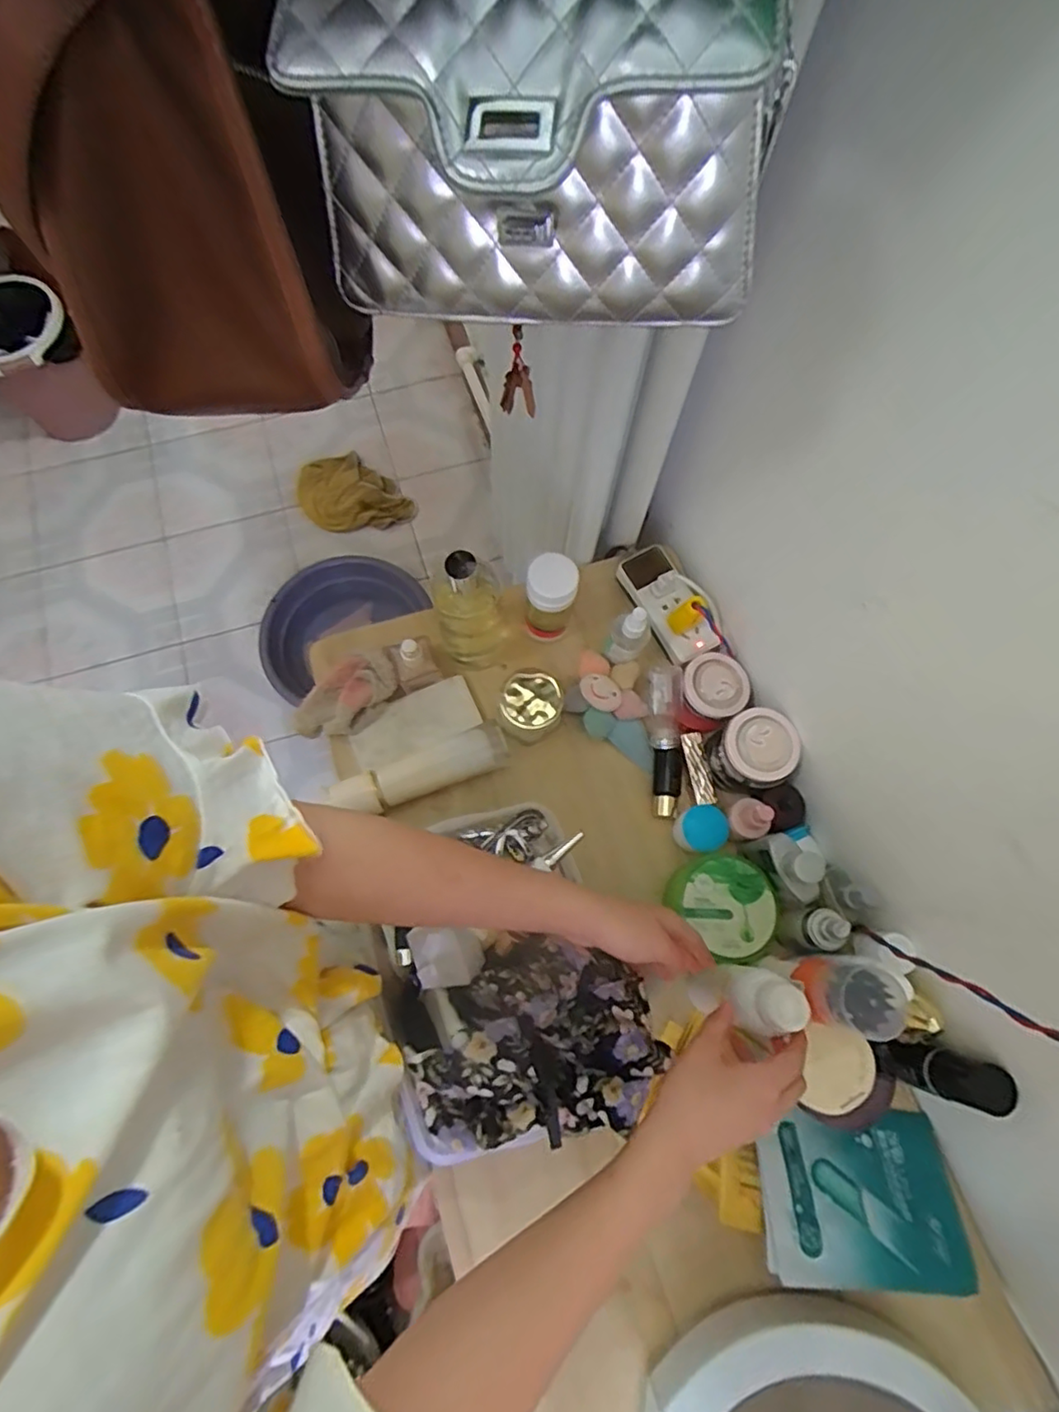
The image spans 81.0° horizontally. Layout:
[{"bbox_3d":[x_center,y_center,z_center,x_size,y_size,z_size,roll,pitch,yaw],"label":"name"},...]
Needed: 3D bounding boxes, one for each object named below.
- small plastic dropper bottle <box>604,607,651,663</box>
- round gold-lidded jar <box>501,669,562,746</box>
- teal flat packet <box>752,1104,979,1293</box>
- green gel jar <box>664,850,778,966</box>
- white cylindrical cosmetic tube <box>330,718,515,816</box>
[{"bbox_3d":[0.103,-0.072,0.642,0.039,0.093,0.032,25,73,7],"label":"small plastic dropper bottle"},{"bbox_3d":[-0.001,0.001,0.651,0.060,0.072,0.059,0,72,-1],"label":"round gold-lidded jar"},{"bbox_3d":[0.290,0.427,0.540,0.183,0.011,0.122,8,47,-7],"label":"teal flat packet"},{"bbox_3d":[0.189,0.197,0.613,0.094,0.053,0.098,-38,77,-13],"label":"green gel jar"},{"bbox_3d":[-0.113,0.070,0.642,0.184,0.038,0.047,-21,73,-8],"label":"white cylindrical cosmetic tube"}]

